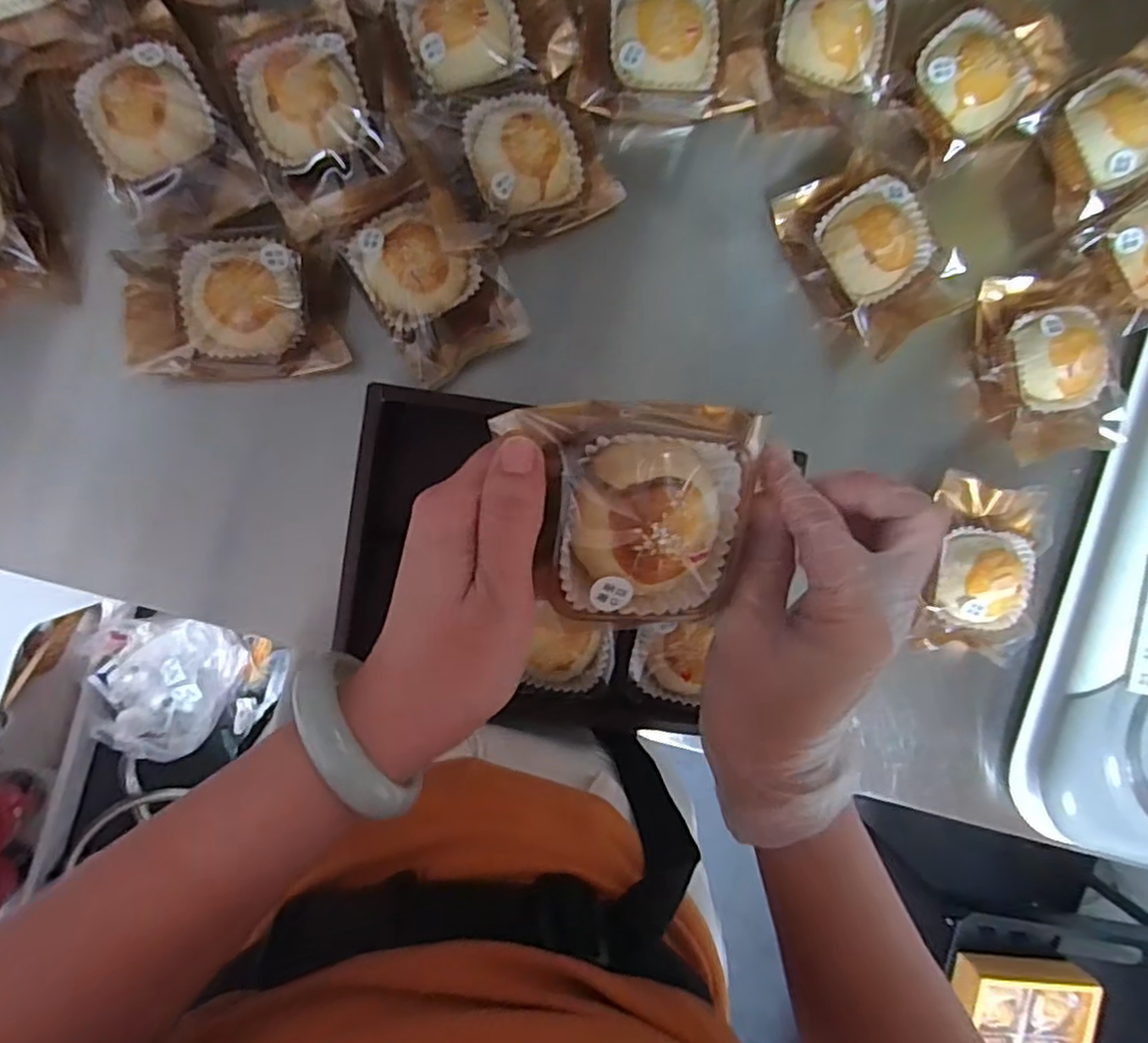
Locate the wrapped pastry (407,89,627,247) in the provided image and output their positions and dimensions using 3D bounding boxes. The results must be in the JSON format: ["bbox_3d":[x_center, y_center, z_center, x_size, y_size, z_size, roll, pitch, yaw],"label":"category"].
[{"bbox_3d":[-0.031,-0.211,0.388,0.106,0.028,0.080,-20,96,-5],"label":"wrapped pastry"}]

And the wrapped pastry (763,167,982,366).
[{"bbox_3d":[0.190,-0.173,0.431,0.083,0.047,0.120,-36,97,-3],"label":"wrapped pastry"}]

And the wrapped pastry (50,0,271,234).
[{"bbox_3d":[-0.231,-0.217,0.373,0.074,0.024,0.112,-30,97,-3],"label":"wrapped pastry"}]

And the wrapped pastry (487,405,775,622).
[{"bbox_3d":[0.022,-0.002,0.236,0.090,0.026,0.079,3,94,-7],"label":"wrapped pastry"}]

